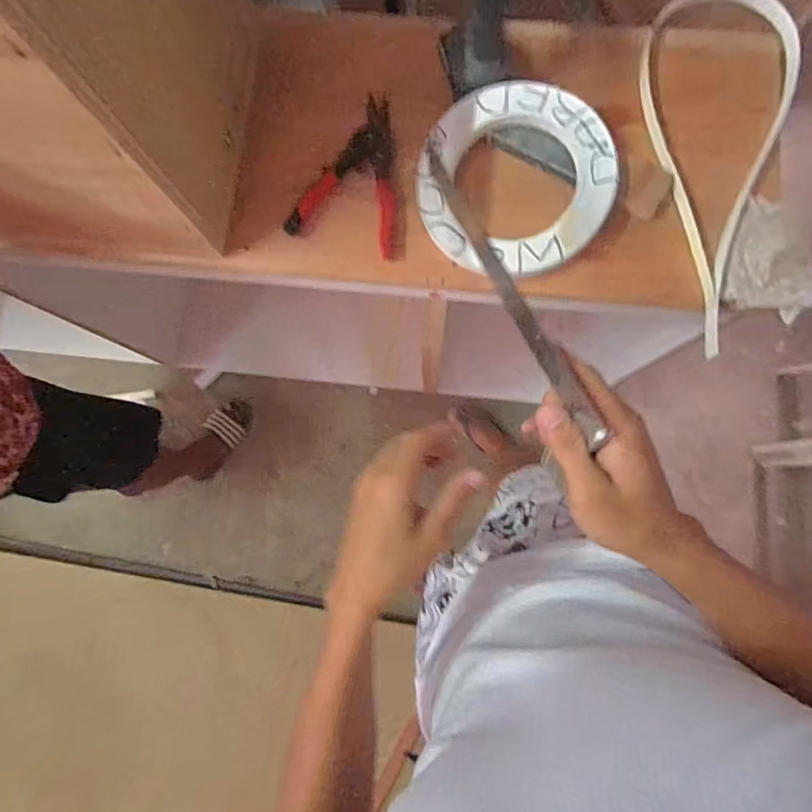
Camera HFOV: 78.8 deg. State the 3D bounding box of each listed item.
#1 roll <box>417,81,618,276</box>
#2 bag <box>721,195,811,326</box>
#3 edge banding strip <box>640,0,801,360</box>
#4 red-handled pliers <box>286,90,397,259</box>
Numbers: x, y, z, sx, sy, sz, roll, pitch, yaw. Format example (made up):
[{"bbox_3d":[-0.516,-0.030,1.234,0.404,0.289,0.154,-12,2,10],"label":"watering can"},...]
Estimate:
[{"bbox_3d":[0.139,-0.293,0.632,0.244,0.035,0.236,0,82,3],"label":"roll"},{"bbox_3d":[0.460,-0.186,0.609,0.104,0.030,0.138,13,83,5],"label":"bag"},{"bbox_3d":[0.375,-0.337,0.644,0.203,0.020,0.507,21,83,6],"label":"edge banding strip"},{"bbox_3d":[-0.058,-0.312,0.659,0.136,0.019,0.209,16,83,5],"label":"red-handled pliers"}]

